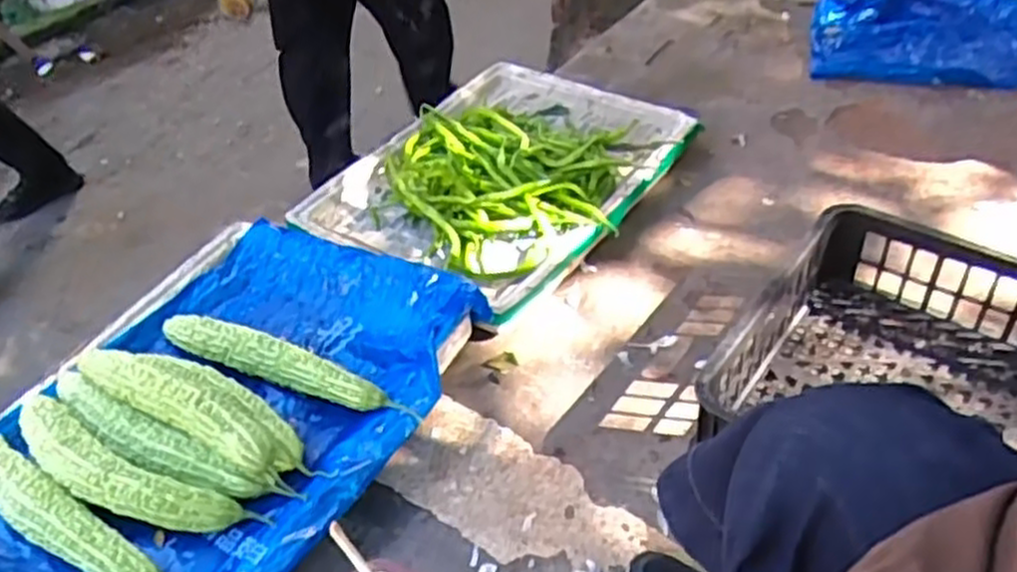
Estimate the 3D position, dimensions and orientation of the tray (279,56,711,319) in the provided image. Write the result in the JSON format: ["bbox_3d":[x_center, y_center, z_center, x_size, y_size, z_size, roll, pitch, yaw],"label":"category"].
[{"bbox_3d":[-0.003,-0.204,1.345,0.462,0.124,0.611,26,52,29],"label":"tray"}]

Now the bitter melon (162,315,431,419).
[{"bbox_3d":[-0.289,0.097,1.008,0.386,0.048,0.050,14,47,19],"label":"bitter melon"}]

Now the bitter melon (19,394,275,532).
[{"bbox_3d":[-0.440,0.212,0.894,0.332,0.052,0.078,17,48,22],"label":"bitter melon"}]

